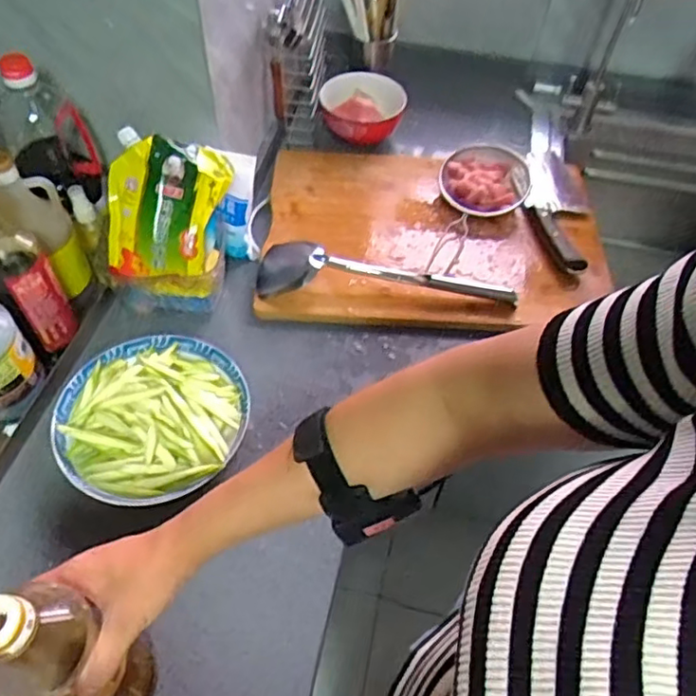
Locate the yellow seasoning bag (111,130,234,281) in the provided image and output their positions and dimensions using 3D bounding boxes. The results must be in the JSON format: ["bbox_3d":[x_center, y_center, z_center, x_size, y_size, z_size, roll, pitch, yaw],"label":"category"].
[{"bbox_3d":[-0.212,-0.161,0.731,0.122,0.043,0.159,10,97,-4],"label":"yellow seasoning bag"}]

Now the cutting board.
[{"bbox_3d":[0.120,-0.169,0.888,0.458,0.036,0.318,3,55,-2],"label":"cutting board"}]

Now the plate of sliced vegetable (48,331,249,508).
[{"bbox_3d":[-0.213,0.071,0.684,0.193,0.067,0.196,2,55,-3],"label":"plate of sliced vegetable"}]

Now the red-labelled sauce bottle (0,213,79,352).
[{"bbox_3d":[-0.345,-0.089,0.650,0.056,0.222,0.068,-30,62,-22],"label":"red-labelled sauce bottle"}]

